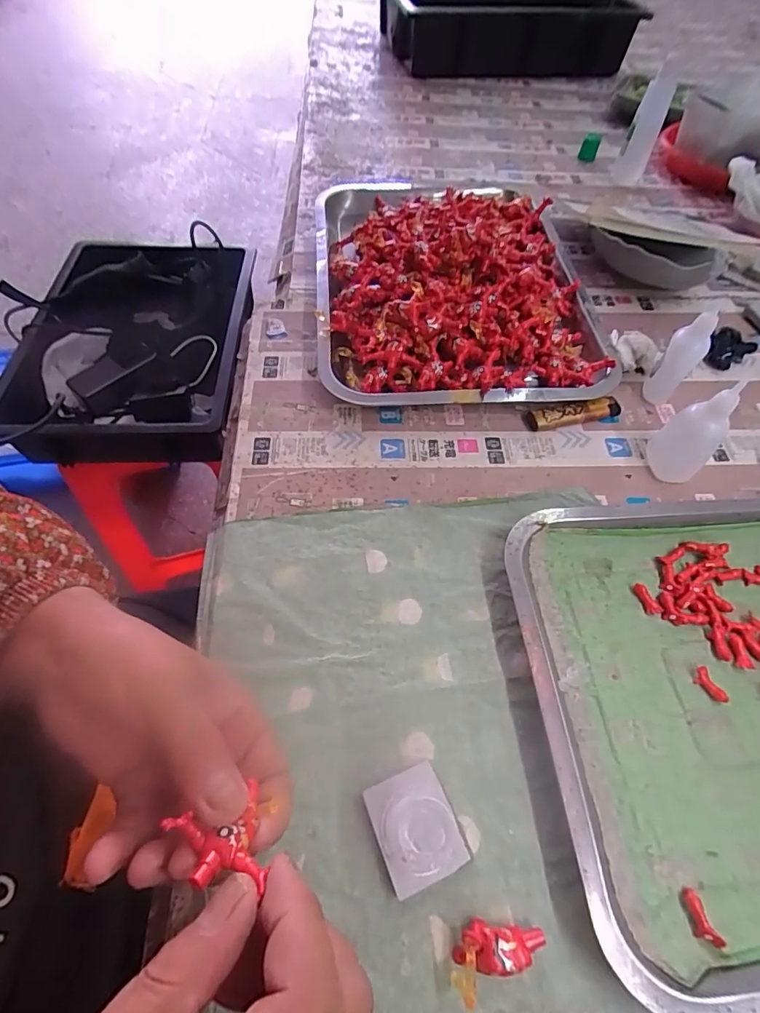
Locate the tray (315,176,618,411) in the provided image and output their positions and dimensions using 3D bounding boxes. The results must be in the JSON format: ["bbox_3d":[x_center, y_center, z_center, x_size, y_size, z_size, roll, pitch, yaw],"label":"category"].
[{"bbox_3d":[0.067,-0.238,0.476,0.260,0.065,0.347,-3,58,-3],"label":"tray"}]

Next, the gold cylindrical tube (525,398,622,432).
[{"bbox_3d":[0.168,-0.078,0.409,0.082,0.017,0.015,-8,59,-6],"label":"gold cylindrical tube"}]

